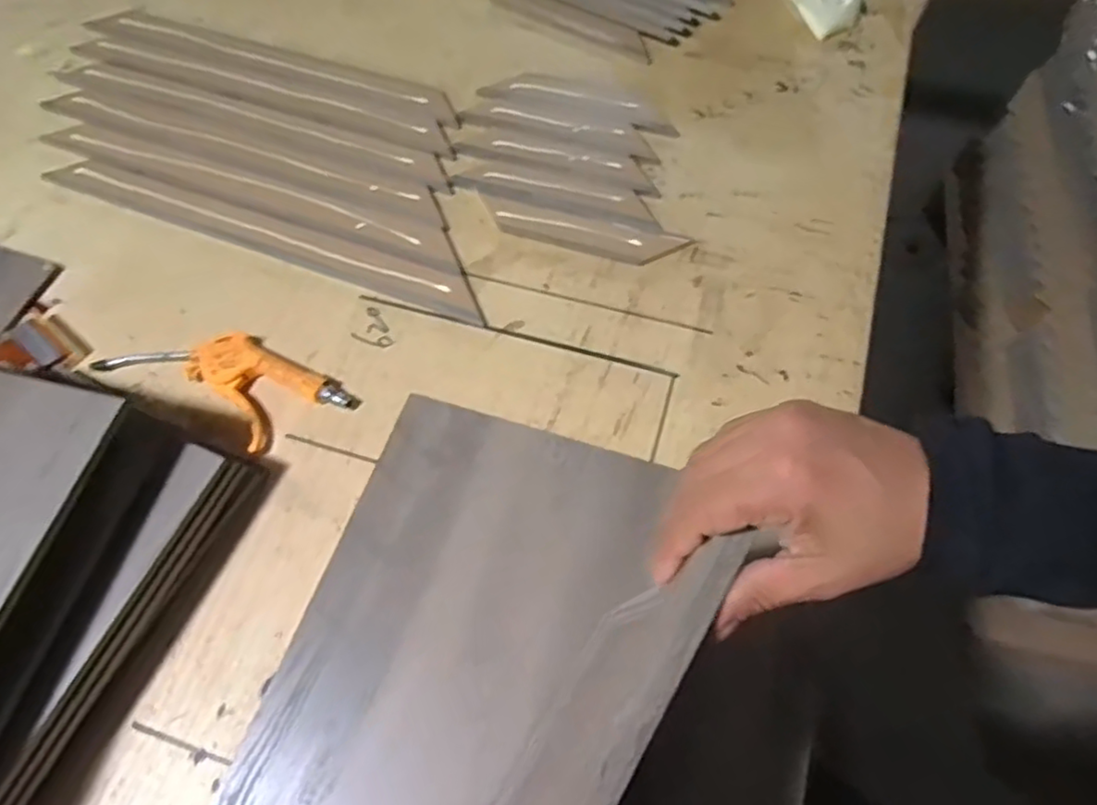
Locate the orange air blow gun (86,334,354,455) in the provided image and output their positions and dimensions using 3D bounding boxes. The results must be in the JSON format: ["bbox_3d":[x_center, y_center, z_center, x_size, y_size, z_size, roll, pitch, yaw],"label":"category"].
[{"bbox_3d":[-0.292,-0.024,0.588,0.232,0.022,0.090,26,69,14],"label":"orange air blow gun"}]

